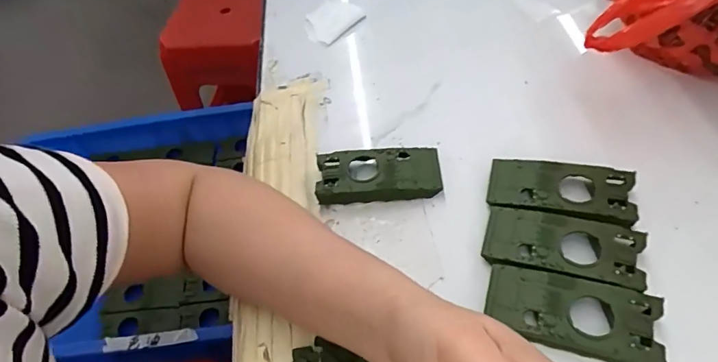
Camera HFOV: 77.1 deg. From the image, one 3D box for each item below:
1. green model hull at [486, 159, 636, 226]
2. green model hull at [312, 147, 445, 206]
[{"bbox_3d":[0.157,0.007,0.352,0.102,0.018,0.051,12,56,17],"label":"green model hull"},{"bbox_3d":[0.017,-0.005,0.389,0.104,0.020,0.047,-5,53,5],"label":"green model hull"}]

